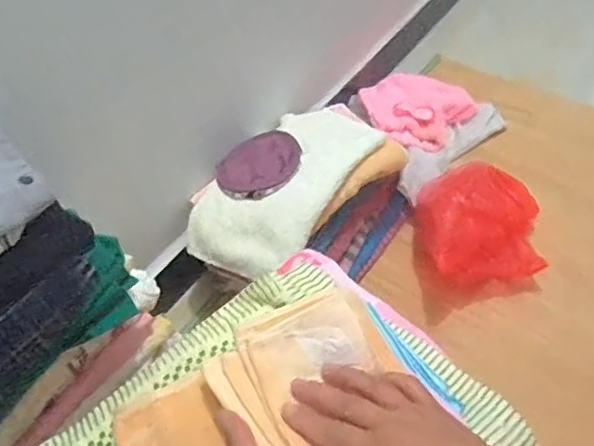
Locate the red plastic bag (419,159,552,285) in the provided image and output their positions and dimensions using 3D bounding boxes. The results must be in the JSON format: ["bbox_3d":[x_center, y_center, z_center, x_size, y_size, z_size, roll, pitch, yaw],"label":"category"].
[{"bbox_3d":[0.297,-0.003,0.960,0.198,0.122,0.174,-5,52,2],"label":"red plastic bag"}]

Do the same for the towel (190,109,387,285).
[{"bbox_3d":[-0.025,-0.062,0.908,0.338,0.054,0.207,-44,59,-9],"label":"towel"}]

